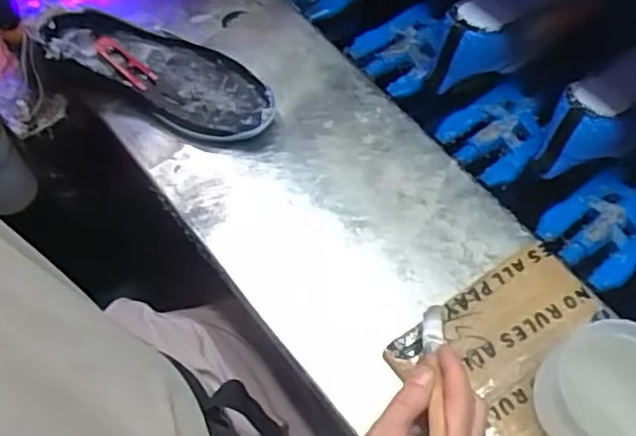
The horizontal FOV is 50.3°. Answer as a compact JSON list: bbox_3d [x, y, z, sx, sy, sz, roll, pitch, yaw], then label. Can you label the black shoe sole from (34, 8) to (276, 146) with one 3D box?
[{"bbox_3d":[-0.152,-0.142,0.665,0.241,0.049,0.094,24,68,11],"label":"black shoe sole"}]

